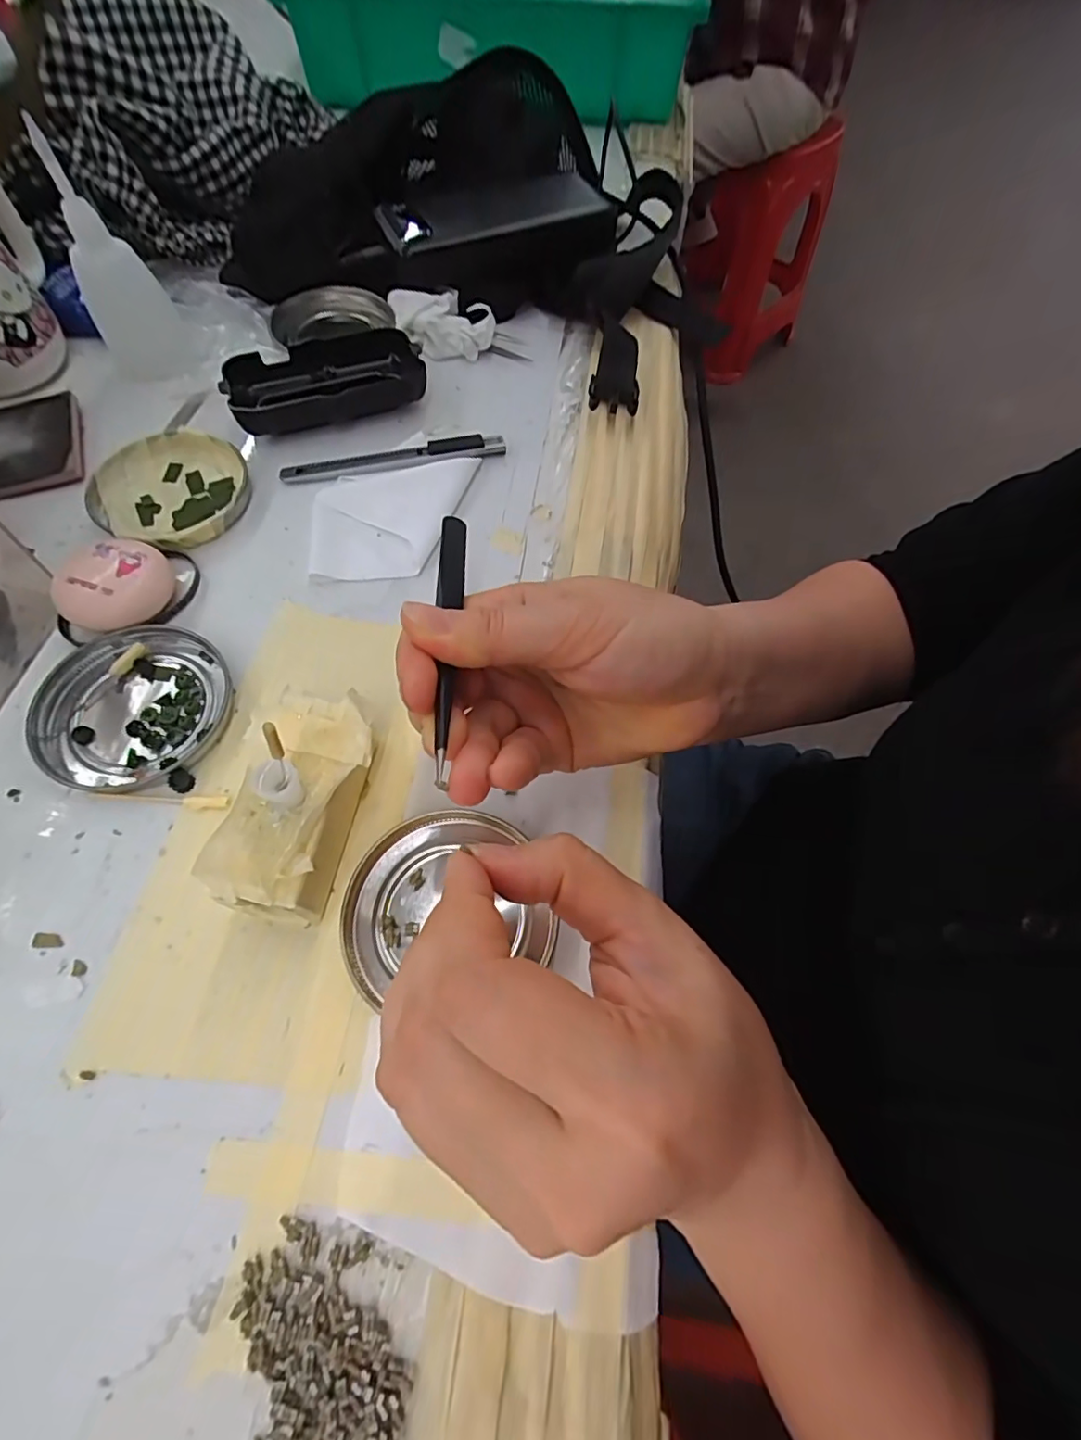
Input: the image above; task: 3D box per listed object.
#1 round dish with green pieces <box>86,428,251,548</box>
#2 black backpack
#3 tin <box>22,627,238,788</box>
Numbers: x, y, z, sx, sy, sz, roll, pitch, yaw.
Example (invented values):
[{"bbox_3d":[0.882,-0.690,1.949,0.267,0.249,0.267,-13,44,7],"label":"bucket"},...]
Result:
[{"bbox_3d":[-0.197,-0.125,0.306,0.080,0.010,0.074,1,64,-3],"label":"round dish with green pieces"},{"bbox_3d":[-0.054,-0.383,0.403,0.309,0.068,0.214,5,64,-1],"label":"black backpack"},{"bbox_3d":[-0.180,-0.006,0.252,0.078,0.008,0.075,1,63,-2],"label":"tin"}]

